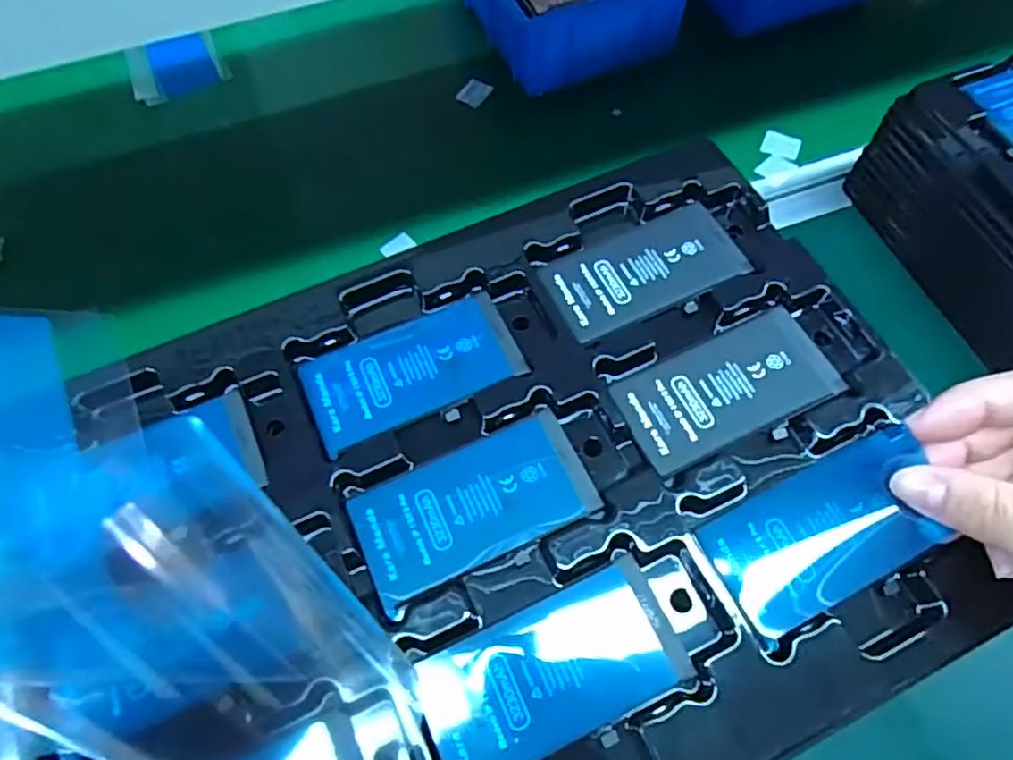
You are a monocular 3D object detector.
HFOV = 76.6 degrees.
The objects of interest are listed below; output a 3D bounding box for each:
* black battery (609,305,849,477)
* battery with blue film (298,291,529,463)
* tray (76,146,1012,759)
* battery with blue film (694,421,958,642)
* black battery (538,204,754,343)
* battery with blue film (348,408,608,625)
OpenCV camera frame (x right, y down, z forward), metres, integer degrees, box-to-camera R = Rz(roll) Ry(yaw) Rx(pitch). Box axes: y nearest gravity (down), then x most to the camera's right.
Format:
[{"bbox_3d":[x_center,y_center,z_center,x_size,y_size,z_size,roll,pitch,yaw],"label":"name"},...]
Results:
[{"bbox_3d":[0.087,0.002,0.255,0.084,0.008,0.044,-23,64,-10],"label":"black battery"},{"bbox_3d":[-0.039,-0.005,0.262,0.084,0.007,0.047,-25,65,-11],"label":"battery with blue film"},{"bbox_3d":[-0.003,0.045,0.233,0.318,0.034,0.218,-22,61,-13],"label":"tray"},{"bbox_3d":[0.114,0.050,0.224,0.086,0.010,0.043,-27,57,-7],"label":"battery with blue film"},{"bbox_3d":[0.060,-0.049,0.280,0.084,0.009,0.044,-21,64,-9],"label":"black battery"},{"bbox_3d":[-0.011,0.045,0.236,0.085,0.008,0.045,-23,64,-10],"label":"battery with blue film"}]

